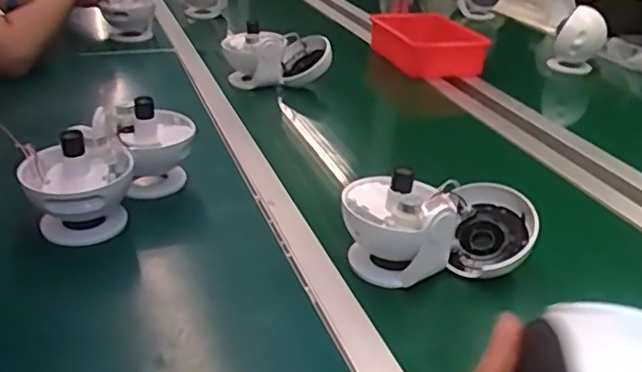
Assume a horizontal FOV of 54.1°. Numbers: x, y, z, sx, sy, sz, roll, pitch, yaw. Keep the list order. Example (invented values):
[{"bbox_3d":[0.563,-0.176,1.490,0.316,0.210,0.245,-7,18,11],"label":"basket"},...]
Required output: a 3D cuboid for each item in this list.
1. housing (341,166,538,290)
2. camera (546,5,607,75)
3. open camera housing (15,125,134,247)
[{"bbox_3d":[0.129,0.034,0.697,0.208,0.107,0.116,-1,35,-20],"label":"housing"},{"bbox_3d":[0.577,-0.319,1.411,0.100,0.141,0.108,24,34,18],"label":"camera"},{"bbox_3d":[-0.275,-0.002,0.713,0.110,0.119,0.118,-1,34,-19],"label":"open camera housing"}]

